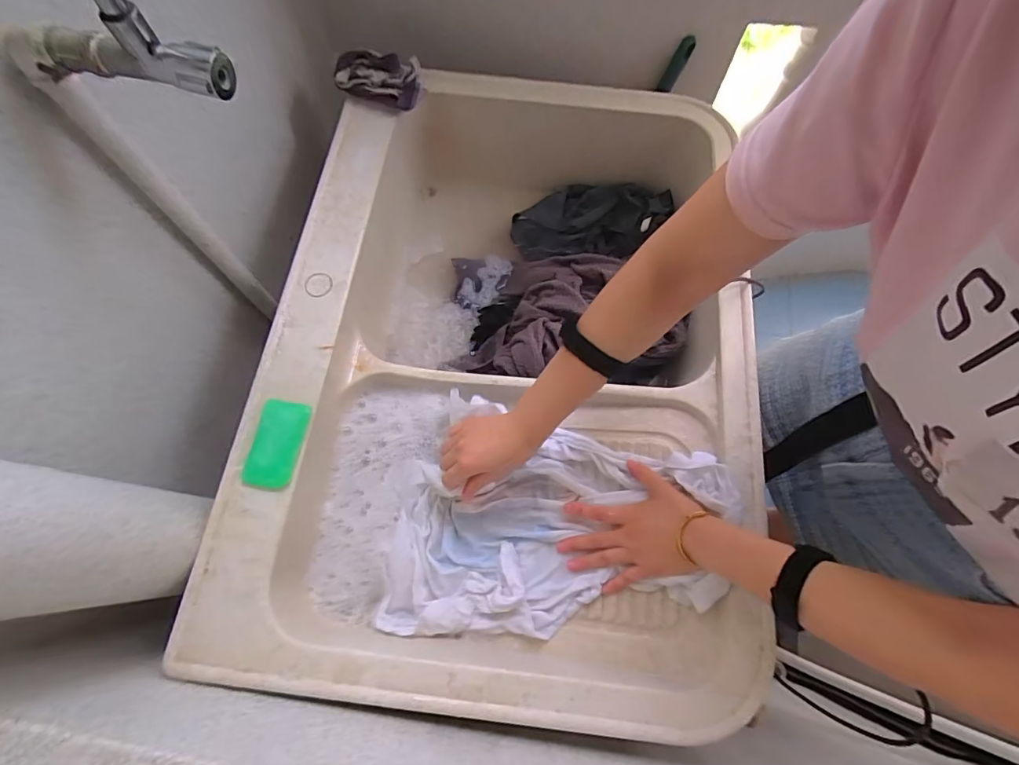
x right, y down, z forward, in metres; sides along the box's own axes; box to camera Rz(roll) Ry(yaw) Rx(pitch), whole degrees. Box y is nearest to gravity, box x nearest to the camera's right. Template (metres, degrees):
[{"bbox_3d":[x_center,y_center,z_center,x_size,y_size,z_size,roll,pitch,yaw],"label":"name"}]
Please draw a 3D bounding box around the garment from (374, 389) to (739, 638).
[{"bbox_3d":[0.048,0.172,0.543,0.364,0.106,0.266,9,71,2],"label":"garment"}]

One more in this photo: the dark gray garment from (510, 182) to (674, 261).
[{"bbox_3d":[0.143,-0.287,0.816,0.266,0.062,0.124,2,71,-1],"label":"dark gray garment"}]

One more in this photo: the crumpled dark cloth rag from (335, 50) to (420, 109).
[{"bbox_3d":[-0.193,-0.445,0.680,0.118,0.054,0.062,-2,71,-2],"label":"crumpled dark cloth rag"}]

